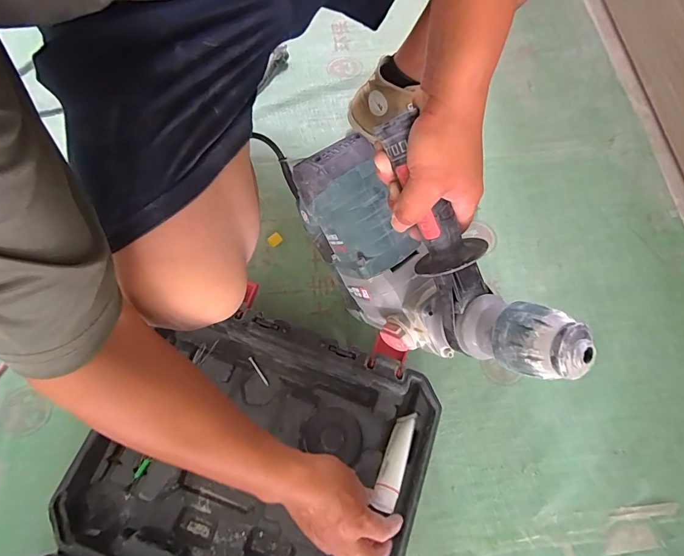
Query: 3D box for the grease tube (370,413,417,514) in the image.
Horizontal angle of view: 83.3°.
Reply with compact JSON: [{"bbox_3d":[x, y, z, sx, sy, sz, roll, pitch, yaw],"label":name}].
[{"bbox_3d":[0.067,0.235,0.496,0.029,0.032,0.120,22,53,6],"label":"grease tube"}]

